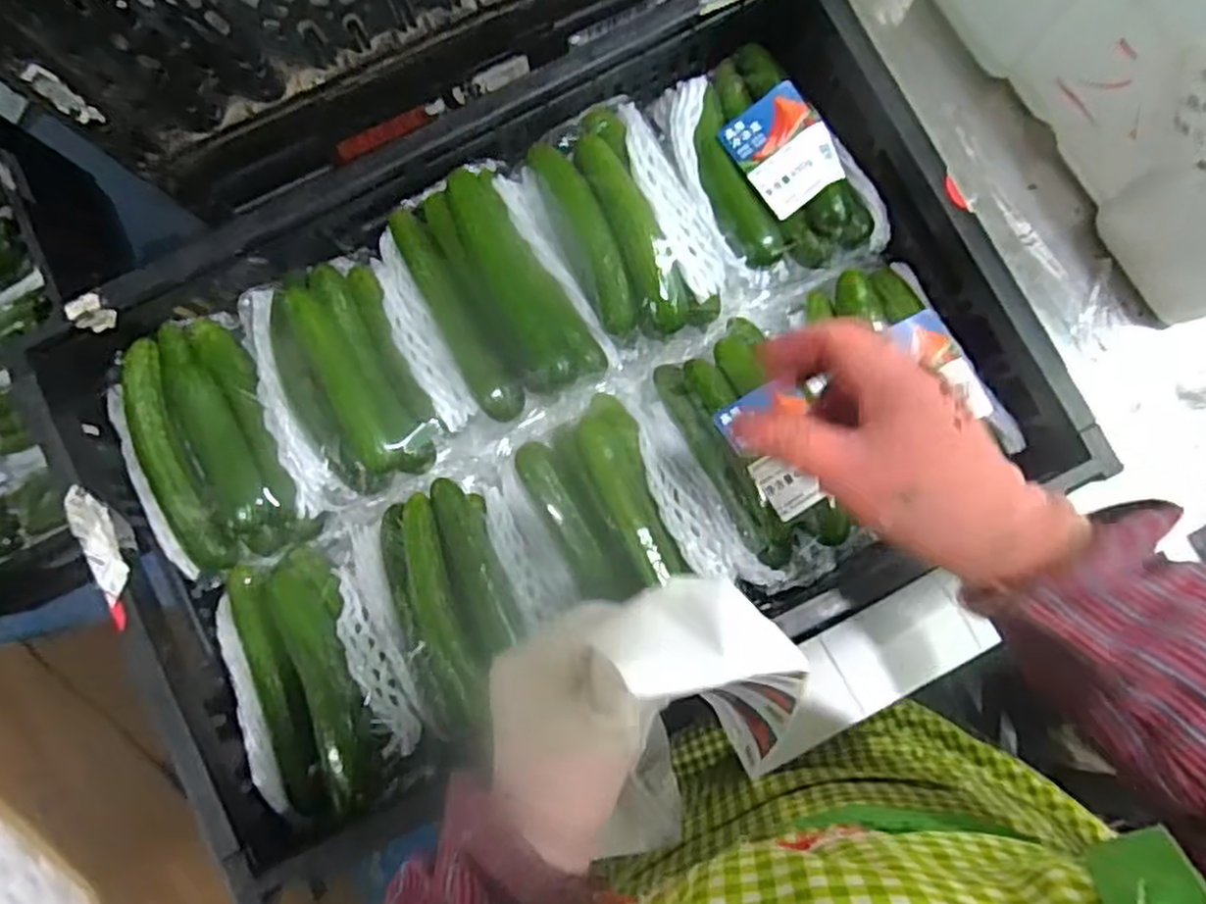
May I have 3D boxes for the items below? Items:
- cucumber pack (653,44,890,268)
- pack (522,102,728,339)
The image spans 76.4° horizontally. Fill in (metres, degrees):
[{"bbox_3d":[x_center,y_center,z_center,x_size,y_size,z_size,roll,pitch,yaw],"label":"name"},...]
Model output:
[{"bbox_3d":[0.114,-0.197,0.523,0.106,0.039,0.169,-32,84,-1],"label":"cucumber pack"},{"bbox_3d":[0.016,-0.154,0.524,0.088,0.046,0.160,-28,84,-1],"label":"pack"}]

